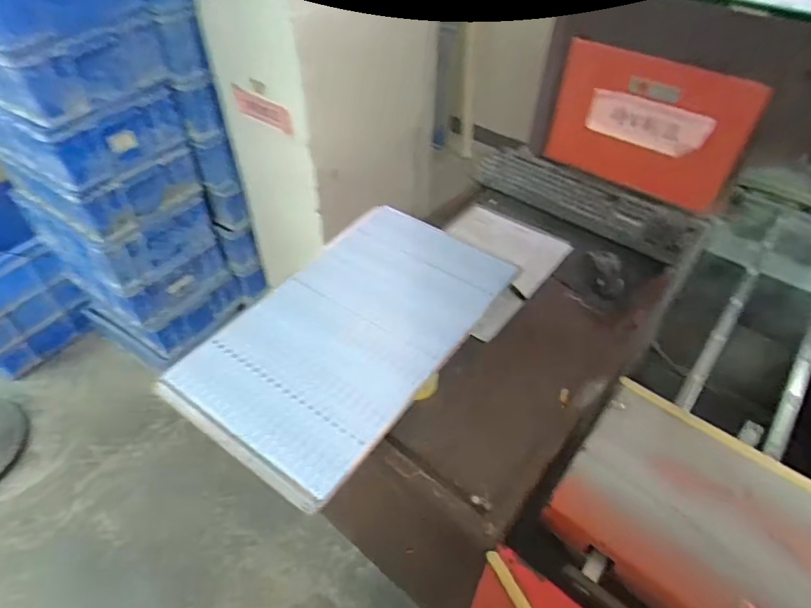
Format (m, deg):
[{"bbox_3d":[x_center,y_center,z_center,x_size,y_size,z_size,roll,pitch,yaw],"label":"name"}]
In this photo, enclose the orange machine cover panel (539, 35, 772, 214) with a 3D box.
[{"bbox_3d":[0.430,-0.325,0.914,0.339,0.244,0.059,34,63,25],"label":"orange machine cover panel"}]

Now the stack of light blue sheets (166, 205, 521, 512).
[{"bbox_3d":[-0.067,0.027,0.726,0.295,0.035,0.495,26,51,22],"label":"stack of light blue sheets"}]

